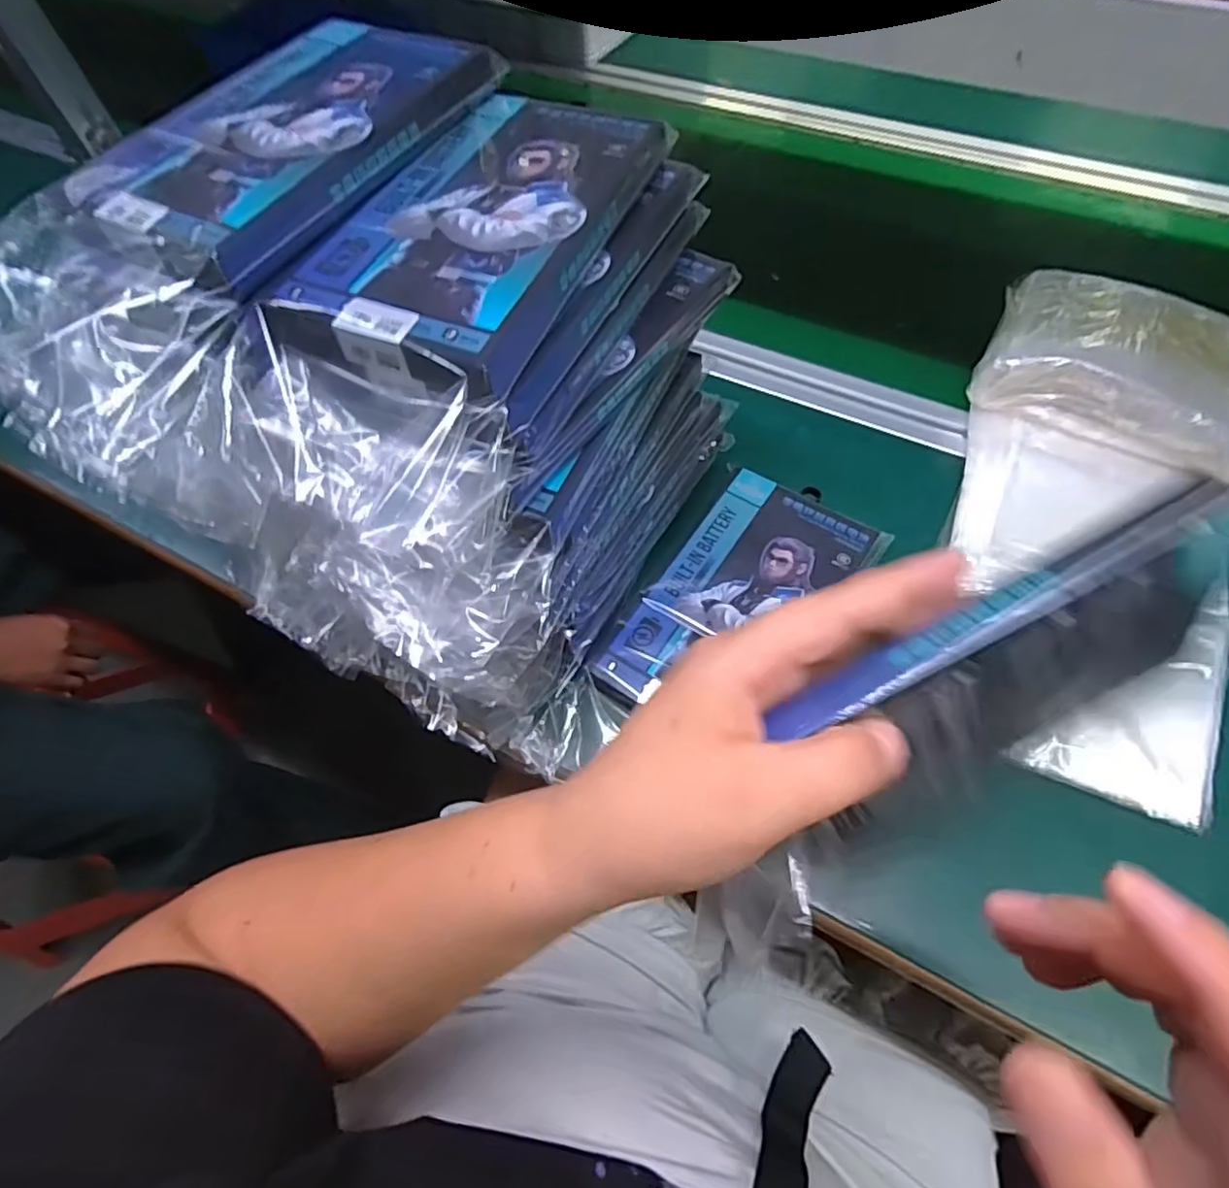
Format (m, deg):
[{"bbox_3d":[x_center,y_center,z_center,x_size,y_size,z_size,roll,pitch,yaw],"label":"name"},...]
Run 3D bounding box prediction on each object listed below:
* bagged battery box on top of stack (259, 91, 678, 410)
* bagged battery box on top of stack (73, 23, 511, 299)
[{"bbox_3d":[-0.046,-0.145,0.258,0.095,0.020,0.168,22,64,15],"label":"bagged battery box on top of stack"},{"bbox_3d":[-0.135,-0.192,0.268,0.095,0.022,0.166,25,64,17],"label":"bagged battery box on top of stack"}]

